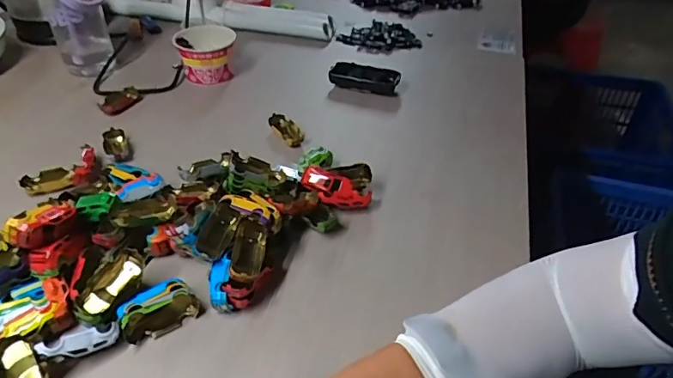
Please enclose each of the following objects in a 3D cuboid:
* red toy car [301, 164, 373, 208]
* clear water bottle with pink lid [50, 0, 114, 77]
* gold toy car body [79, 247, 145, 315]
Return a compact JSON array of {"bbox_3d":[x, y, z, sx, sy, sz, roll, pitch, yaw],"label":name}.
[{"bbox_3d":[-0.002,0.000,0.564,0.082,0.023,0.030,26,44,7],"label":"red toy car"},{"bbox_3d":[-0.399,-0.272,0.772,0.098,0.179,0.070,-19,43,-21],"label":"clear water bottle with pink lid"},{"bbox_3d":[-0.208,0.086,0.452,0.031,0.025,0.066,13,41,16],"label":"gold toy car body"}]

